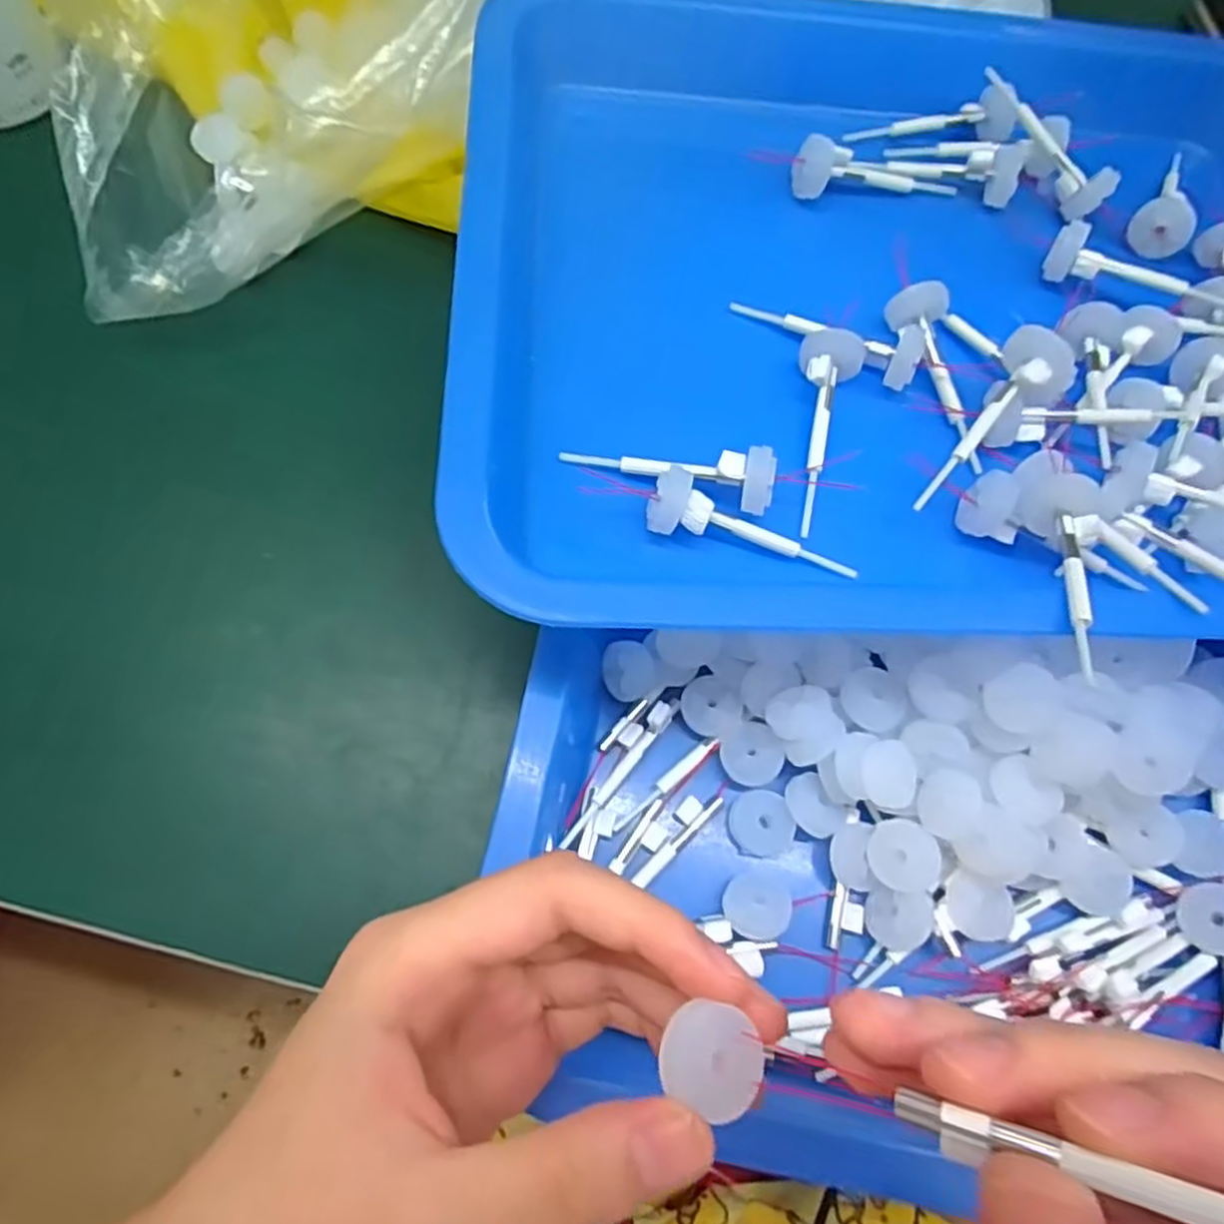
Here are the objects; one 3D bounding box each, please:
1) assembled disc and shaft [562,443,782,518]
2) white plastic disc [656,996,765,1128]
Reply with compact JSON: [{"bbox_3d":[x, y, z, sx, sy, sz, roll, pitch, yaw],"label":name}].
[{"bbox_3d":[0.017,-0.042,0.245,0.066,0.015,0.017,5,68,4],"label":"assembled disc and shaft"},{"bbox_3d":[0.019,0.086,0.150,0.018,0.004,0.016,19,70,9],"label":"white plastic disc"}]

